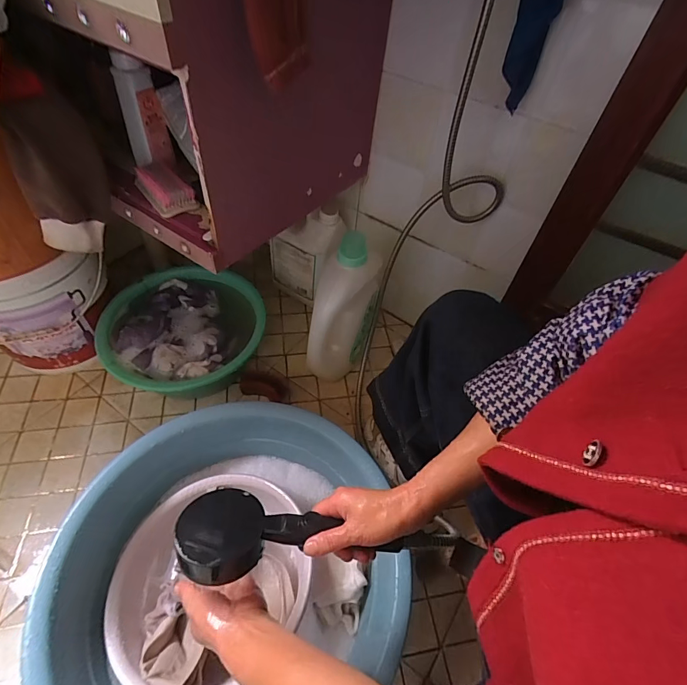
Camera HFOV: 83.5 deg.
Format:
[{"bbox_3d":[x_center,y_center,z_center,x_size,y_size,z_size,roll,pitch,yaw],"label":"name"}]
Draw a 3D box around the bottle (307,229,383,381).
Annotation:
[{"bbox_3d":[0.003,-0.074,0.858,0.115,0.342,0.205,15,52,6],"label":"bottle"}]

